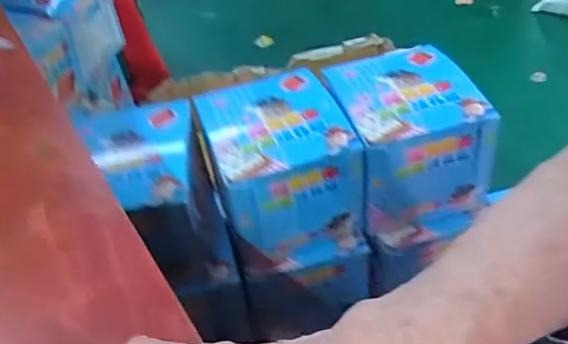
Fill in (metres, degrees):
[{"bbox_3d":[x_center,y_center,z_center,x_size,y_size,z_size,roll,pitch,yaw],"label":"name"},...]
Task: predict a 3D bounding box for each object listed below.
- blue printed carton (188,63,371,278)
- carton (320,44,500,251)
[{"bbox_3d":[-0.005,-0.006,0.654,0.144,0.142,0.174,-17,44,-10],"label":"blue printed carton"},{"bbox_3d":[0.142,-0.040,0.673,0.146,0.142,0.180,-13,43,-6],"label":"carton"}]

